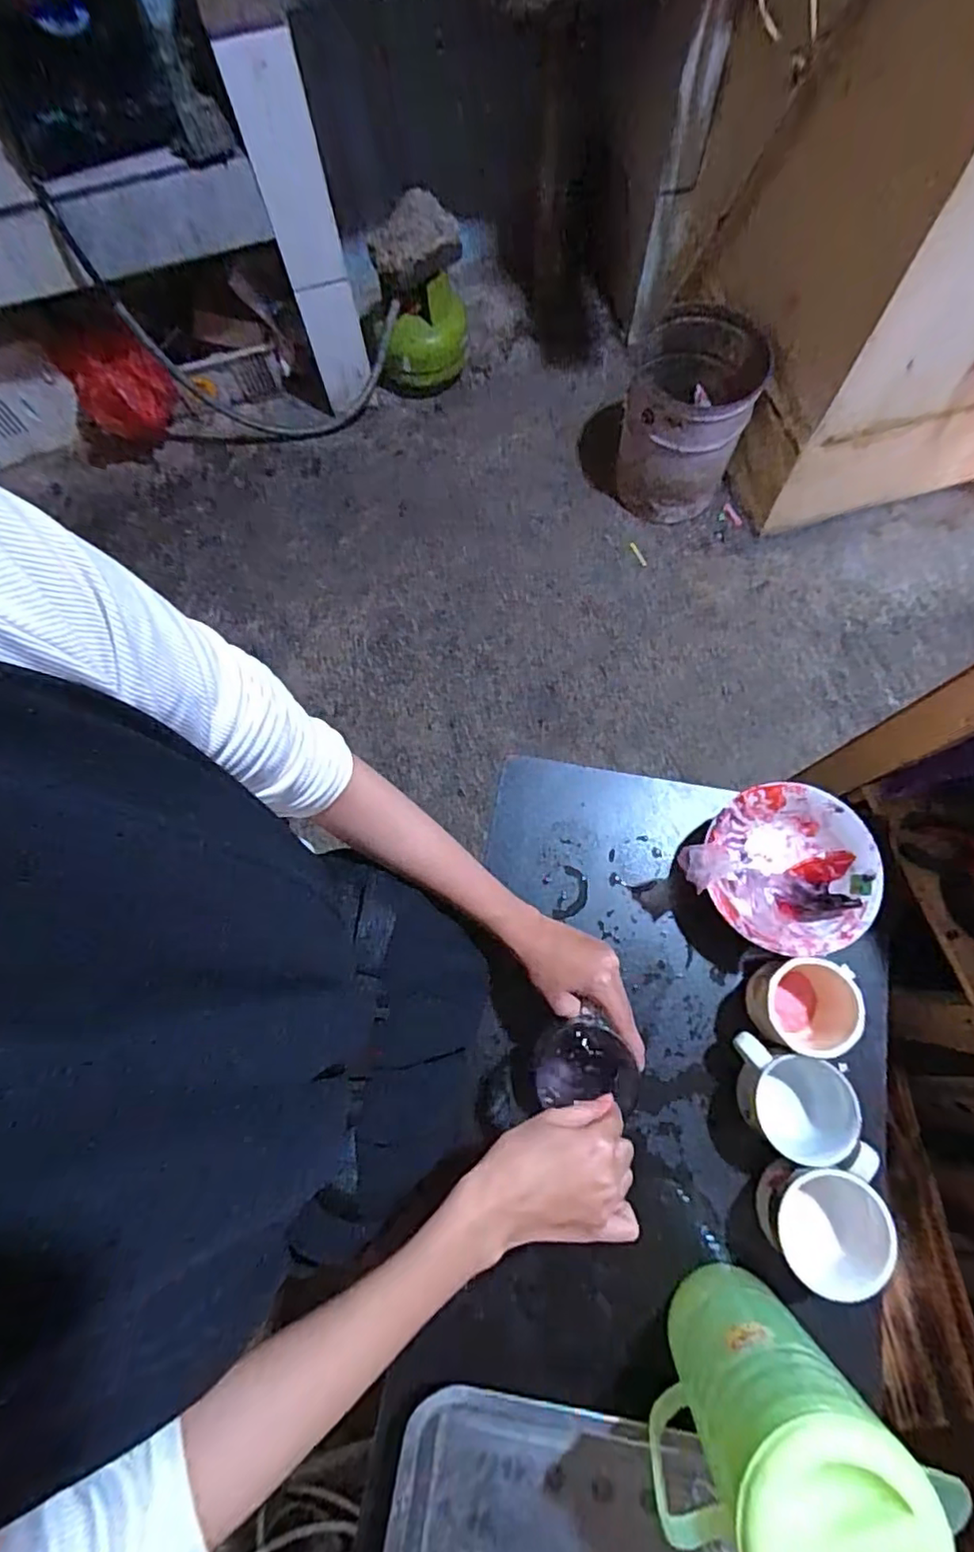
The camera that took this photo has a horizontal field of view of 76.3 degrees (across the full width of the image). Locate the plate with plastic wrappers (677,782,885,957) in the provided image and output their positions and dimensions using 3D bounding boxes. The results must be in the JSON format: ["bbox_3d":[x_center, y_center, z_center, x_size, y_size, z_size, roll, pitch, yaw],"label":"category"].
[{"bbox_3d":[0.279,0.087,0.581,0.157,0.078,0.150,-1,72,3],"label":"plate with plastic wrappers"}]

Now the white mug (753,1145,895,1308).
[{"bbox_3d":[0.272,0.359,0.503,0.093,0.071,0.090,-9,72,0],"label":"white mug"}]

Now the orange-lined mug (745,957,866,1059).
[{"bbox_3d":[0.282,0.200,0.546,0.090,0.078,0.081,-21,72,-4],"label":"orange-lined mug"}]

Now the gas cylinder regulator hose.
[{"bbox_3d":[-0.591,-1.077,1.498,0.737,0.446,0.206,2,72,4],"label":"gas cylinder regulator hose"}]

